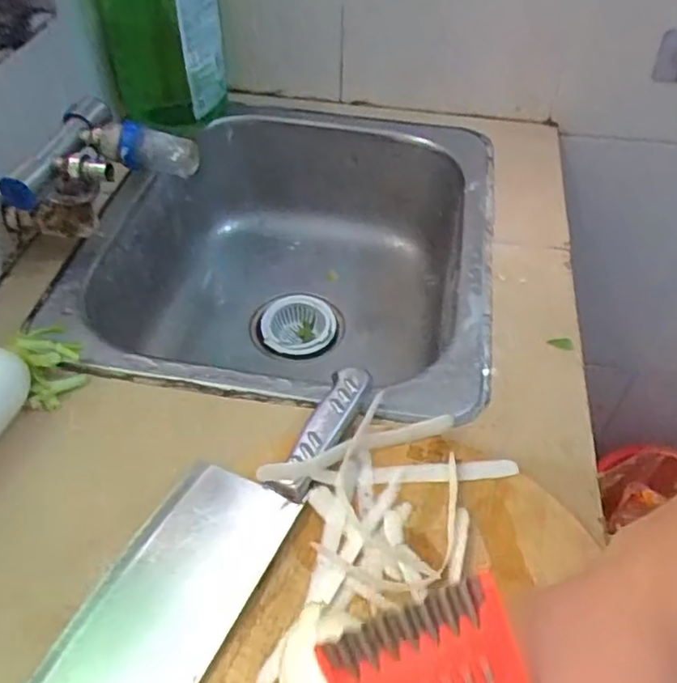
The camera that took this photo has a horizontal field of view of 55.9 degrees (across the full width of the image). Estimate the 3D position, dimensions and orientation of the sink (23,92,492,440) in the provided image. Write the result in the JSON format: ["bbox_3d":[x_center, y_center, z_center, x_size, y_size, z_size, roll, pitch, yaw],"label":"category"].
[{"bbox_3d":[-0.042,-0.062,0.683,0.365,0.181,0.436,9,49,6],"label":"sink"}]

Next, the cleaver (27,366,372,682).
[{"bbox_3d":[-0.076,0.116,0.388,0.085,0.034,0.284,23,51,17],"label":"cleaver"}]

